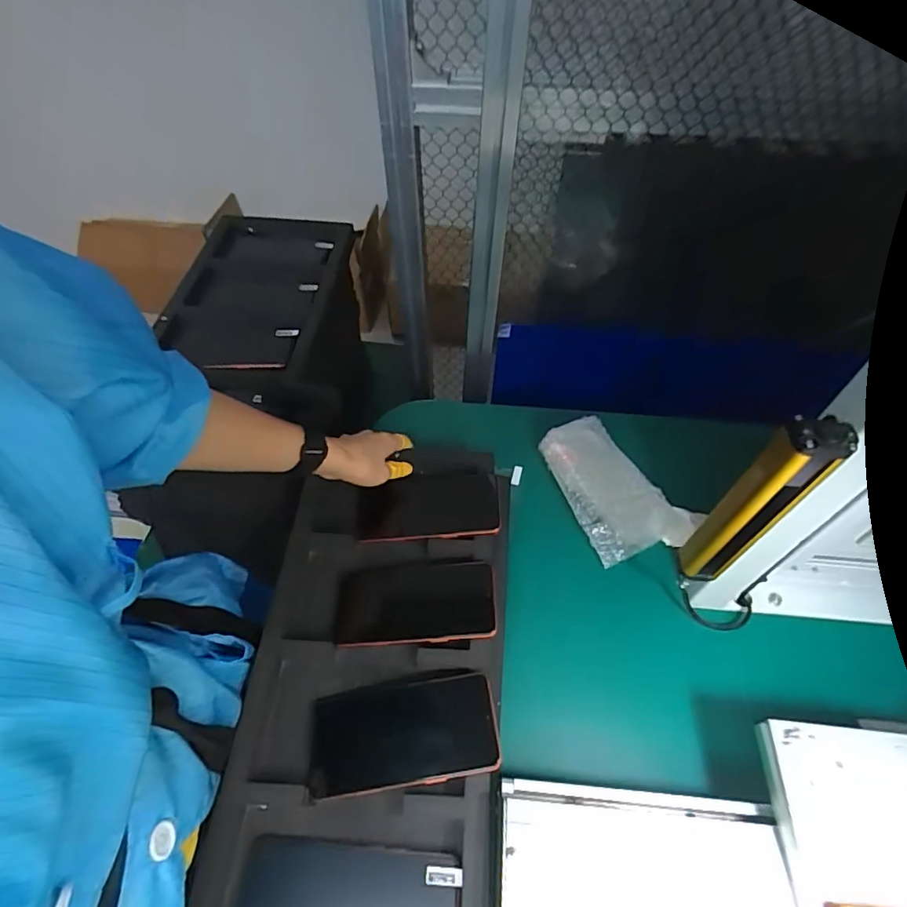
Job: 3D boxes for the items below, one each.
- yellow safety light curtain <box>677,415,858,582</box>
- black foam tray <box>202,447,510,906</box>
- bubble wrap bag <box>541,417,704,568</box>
[{"bbox_3d":[0.220,0.042,0.380,0.029,0.195,0.040,-21,60,-15],"label":"yellow safety light curtain"},{"bbox_3d":[-0.071,0.195,0.483,0.229,0.051,0.468,6,54,2],"label":"black foam tray"},{"bbox_3d":[0.199,0.038,0.644,0.128,0.038,0.186,-15,59,-11],"label":"bubble wrap bag"}]

